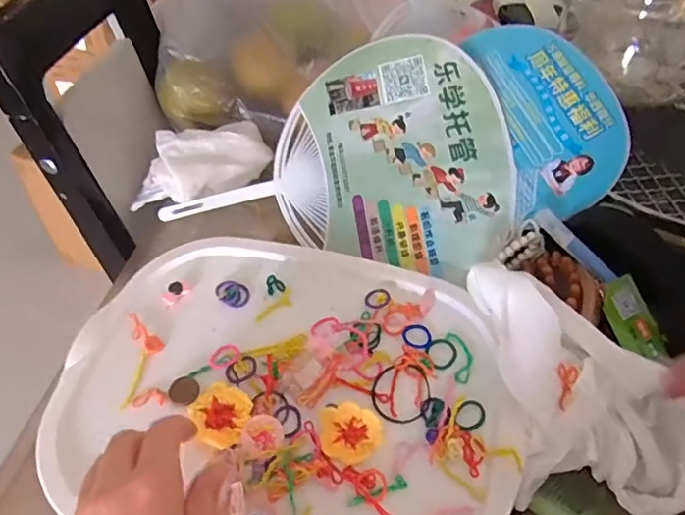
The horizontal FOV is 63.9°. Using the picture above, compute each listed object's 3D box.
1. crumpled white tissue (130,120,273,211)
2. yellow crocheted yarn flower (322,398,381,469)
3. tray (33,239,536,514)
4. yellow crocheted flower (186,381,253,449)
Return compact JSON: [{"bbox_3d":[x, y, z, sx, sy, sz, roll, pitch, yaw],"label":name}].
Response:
[{"bbox_3d":[-0.136,-0.086,0.530,0.135,0.051,0.070,-25,56,-21],"label":"crumpled white tissue"},{"bbox_3d":[0.005,0.113,0.356,0.037,0.009,0.040,0,93,7],"label":"yellow crocheted yarn flower"},{"bbox_3d":[-0.039,0.089,0.381,0.309,0.026,0.238,12,51,7],"label":"tray"},{"bbox_3d":[-0.080,0.105,0.369,0.037,0.012,0.045,-19,54,-17],"label":"yellow crocheted flower"}]

